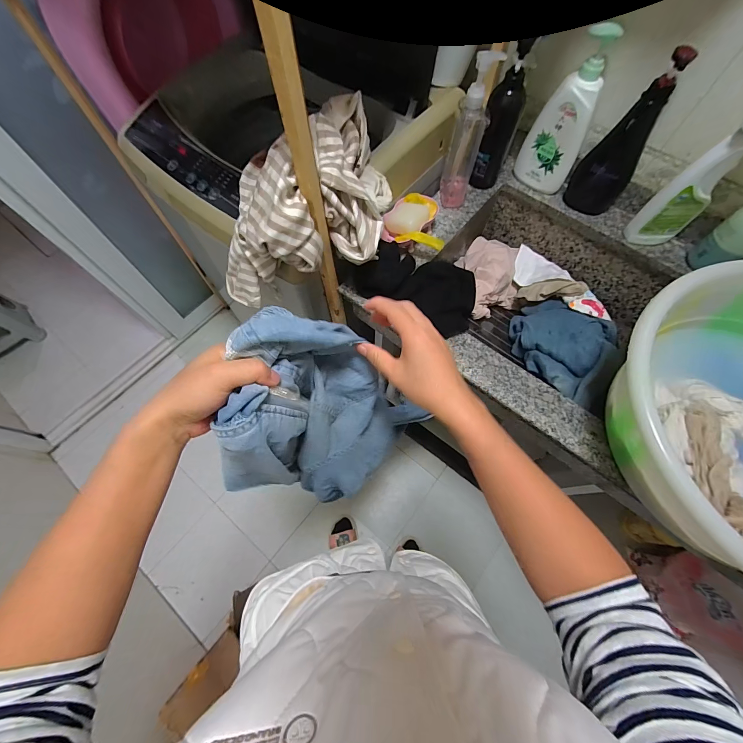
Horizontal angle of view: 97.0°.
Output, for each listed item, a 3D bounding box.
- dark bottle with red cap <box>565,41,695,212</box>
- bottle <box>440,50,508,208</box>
[{"bbox_3d":[0.482,-0.435,0.622,0.104,0.274,0.061,32,70,12],"label":"dark bottle with red cap"},{"bbox_3d":[0.187,-0.454,0.642,0.060,0.249,0.072,13,67,5],"label":"bottle"}]

